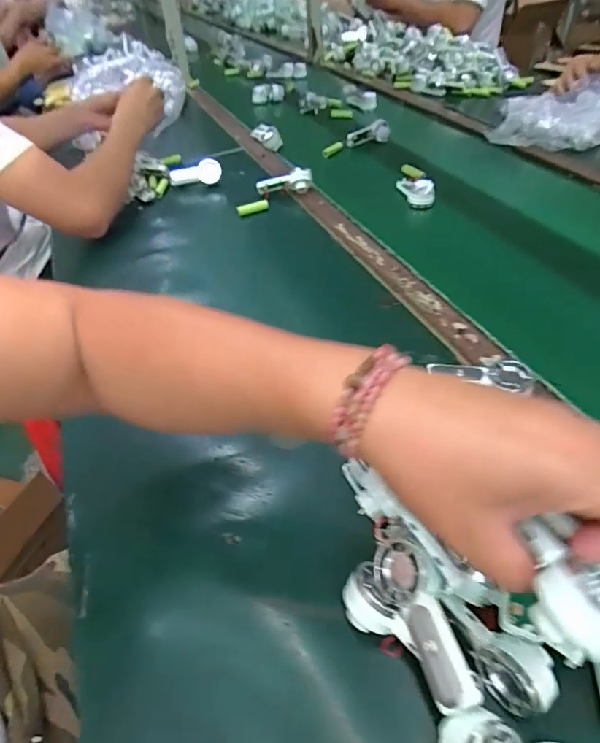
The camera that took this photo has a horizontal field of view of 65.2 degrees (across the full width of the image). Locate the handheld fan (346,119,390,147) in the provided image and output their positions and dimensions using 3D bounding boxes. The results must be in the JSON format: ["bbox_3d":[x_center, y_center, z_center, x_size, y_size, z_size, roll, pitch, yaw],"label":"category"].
[{"bbox_3d":[0.138,-0.481,0.957,0.089,0.045,0.028,-8,42,20],"label":"handheld fan"}]

